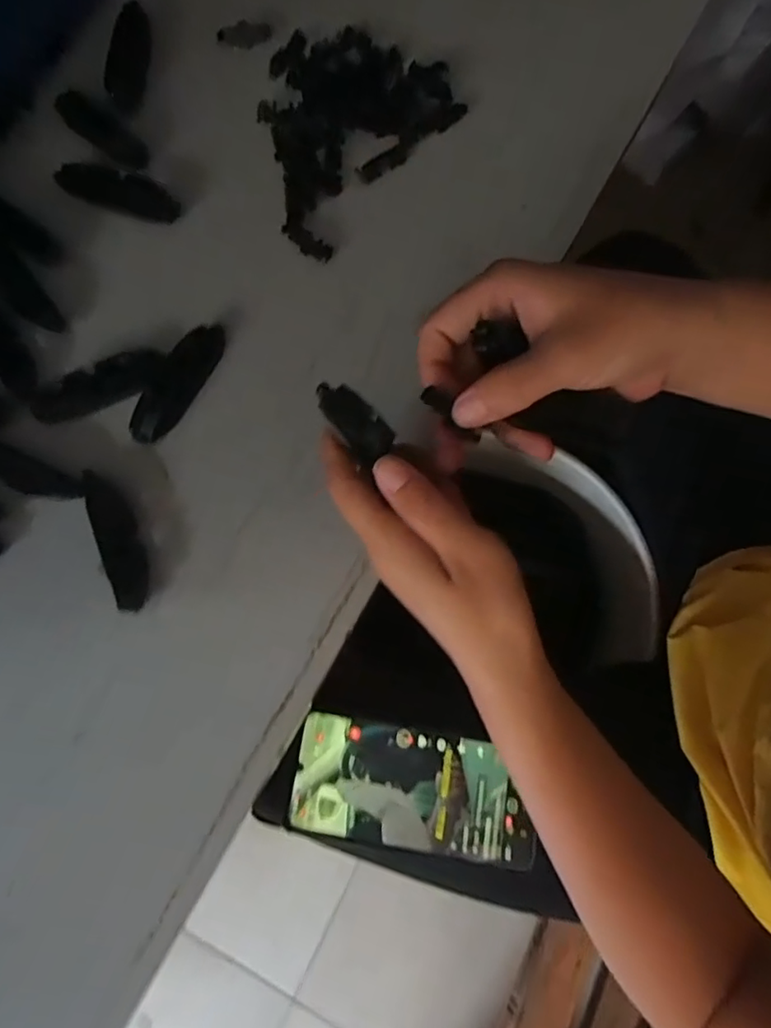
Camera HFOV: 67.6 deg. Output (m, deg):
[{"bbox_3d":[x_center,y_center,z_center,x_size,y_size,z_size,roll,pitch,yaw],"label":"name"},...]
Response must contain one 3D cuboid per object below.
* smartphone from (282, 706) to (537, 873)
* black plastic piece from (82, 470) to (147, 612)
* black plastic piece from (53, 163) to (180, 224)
[{"bbox_3d":[0.018,0.179,0.378,0.156,0.014,0.074,9,78,4],"label":"smartphone"},{"bbox_3d":[-0.144,0.012,0.310,0.018,0.012,0.078,-22,79,-4],"label":"black plastic piece"},{"bbox_3d":[-0.167,-0.202,0.358,0.081,0.010,0.023,19,79,5],"label":"black plastic piece"}]

